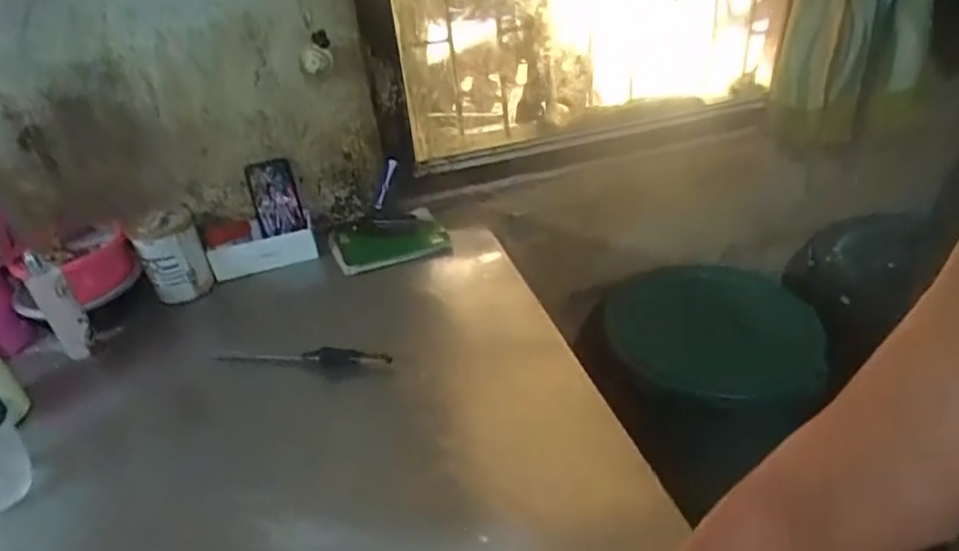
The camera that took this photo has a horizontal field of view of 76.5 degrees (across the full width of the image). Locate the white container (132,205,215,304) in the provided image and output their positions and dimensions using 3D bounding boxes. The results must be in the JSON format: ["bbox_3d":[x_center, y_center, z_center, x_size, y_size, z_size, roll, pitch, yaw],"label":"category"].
[{"bbox_3d":[-0.514,-0.038,1.023,0.096,0.135,0.107,-24,37,-24],"label":"white container"}]

